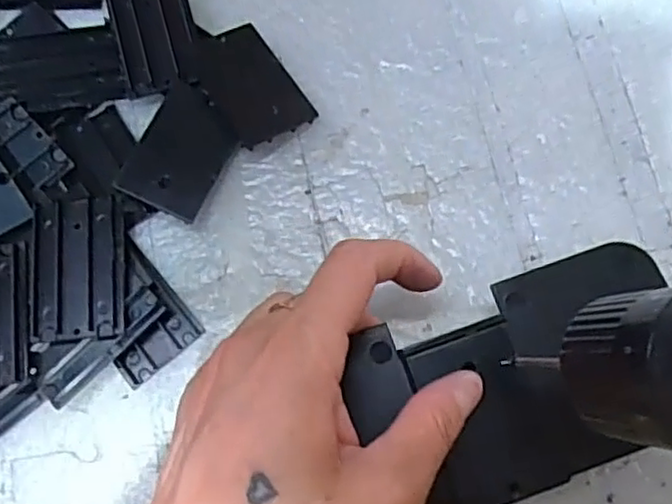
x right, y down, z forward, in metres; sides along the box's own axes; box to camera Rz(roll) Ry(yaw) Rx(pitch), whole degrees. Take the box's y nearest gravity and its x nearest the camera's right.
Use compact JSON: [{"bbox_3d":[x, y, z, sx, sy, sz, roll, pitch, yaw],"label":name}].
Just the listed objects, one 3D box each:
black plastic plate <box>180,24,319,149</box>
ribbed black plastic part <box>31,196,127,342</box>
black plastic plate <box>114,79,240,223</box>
[{"bbox_3d":[-0.039,-0.072,0.297,0.037,0.008,0.057,-33,77,-7],"label":"black plastic plate"},{"bbox_3d":[-0.099,0.006,0.266,0.033,0.008,0.054,-3,75,0],"label":"ribbed black plastic part"},{"bbox_3d":[-0.064,-0.042,0.285,0.038,0.004,0.053,25,72,8],"label":"black plastic plate"}]

